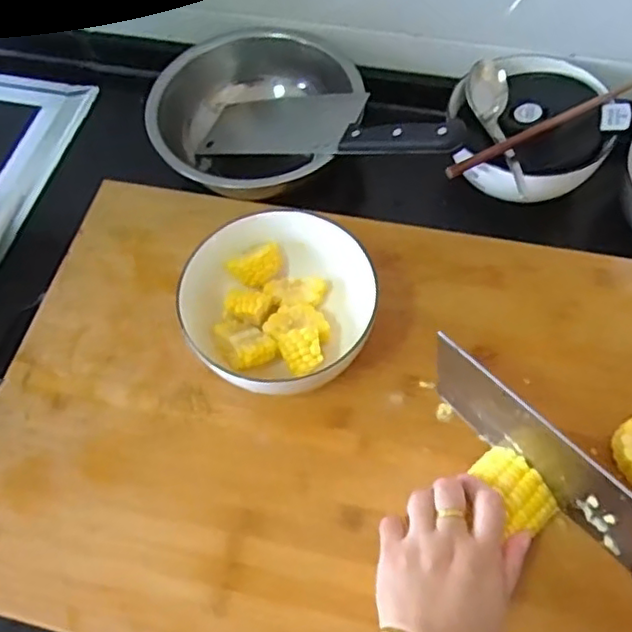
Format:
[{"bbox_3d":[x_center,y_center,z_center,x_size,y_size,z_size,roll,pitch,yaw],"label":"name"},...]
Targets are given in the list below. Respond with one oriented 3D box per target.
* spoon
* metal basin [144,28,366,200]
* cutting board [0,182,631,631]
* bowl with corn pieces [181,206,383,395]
[{"bbox_3d":[0.161,-0.162,0.565,0.036,0.033,0.149,-6,61,3],"label":"spoon"},{"bbox_3d":[-0.062,-0.192,0.628,0.192,0.078,0.172,10,63,12],"label":"metal basin"},{"bbox_3d":[0.029,0.080,0.502,0.588,0.033,0.383,10,61,10],"label":"cutting board"},{"bbox_3d":[-0.029,-0.003,0.512,0.153,0.079,0.144,-3,61,5],"label":"bowl with corn pieces"}]

